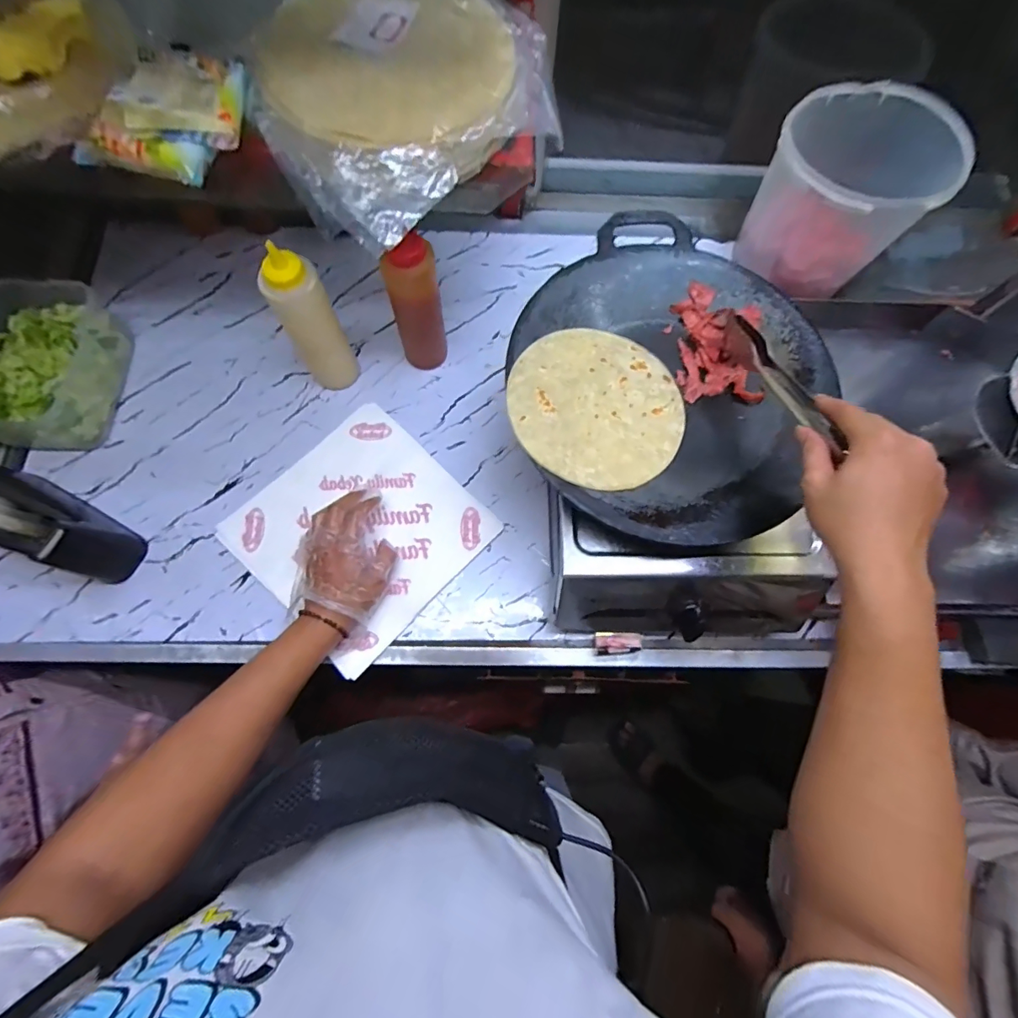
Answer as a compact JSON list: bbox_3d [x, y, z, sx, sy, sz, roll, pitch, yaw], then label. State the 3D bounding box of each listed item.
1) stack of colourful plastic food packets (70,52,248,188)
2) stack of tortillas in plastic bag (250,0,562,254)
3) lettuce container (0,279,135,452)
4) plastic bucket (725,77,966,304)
[{"bbox_3d":[-0.275,-0.319,0.384,0.111,0.038,0.138,34,73,5],"label":"stack of colourful plastic food packets"},{"bbox_3d":[-0.100,-0.379,0.412,0.263,0.061,0.240,-38,80,-14],"label":"stack of tortillas in plastic bag"},{"bbox_3d":[-0.578,-0.180,0.586,0.147,0.088,0.204,2,74,-1],"label":"lettuce container"},{"bbox_3d":[0.438,-0.414,0.641,0.211,0.174,0.199,27,75,6],"label":"plastic bucket"}]

